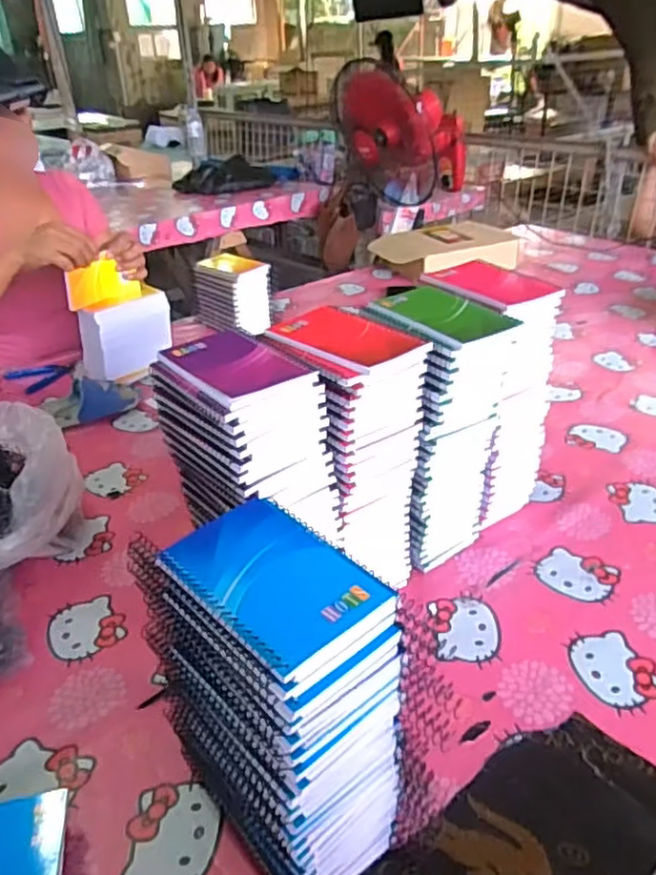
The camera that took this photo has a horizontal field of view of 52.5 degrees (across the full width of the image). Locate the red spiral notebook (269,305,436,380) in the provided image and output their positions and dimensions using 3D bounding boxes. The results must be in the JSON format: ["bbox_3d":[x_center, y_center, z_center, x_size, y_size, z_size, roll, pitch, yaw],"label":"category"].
[{"bbox_3d":[0.007,-0.083,0.585,0.128,0.016,0.095,25,41,38],"label":"red spiral notebook"}]

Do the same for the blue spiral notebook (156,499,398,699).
[{"bbox_3d":[-0.035,0.086,0.399,0.089,0.012,0.131,-26,37,-33],"label":"blue spiral notebook"}]

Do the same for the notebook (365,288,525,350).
[{"bbox_3d":[0.107,-0.117,0.632,0.103,0.011,0.121,-22,36,-29],"label":"notebook"}]

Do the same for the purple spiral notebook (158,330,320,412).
[{"bbox_3d":[-0.081,-0.063,0.555,0.083,0.012,0.133,-24,37,-32],"label":"purple spiral notebook"}]

